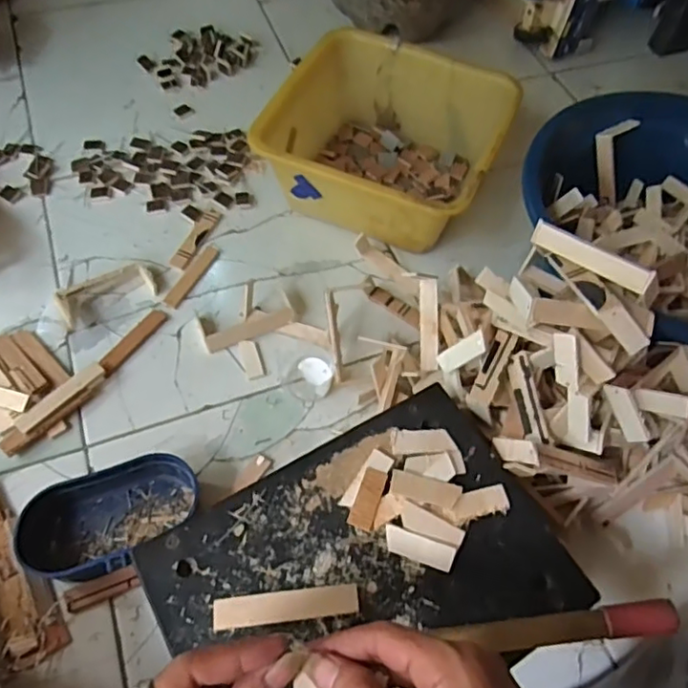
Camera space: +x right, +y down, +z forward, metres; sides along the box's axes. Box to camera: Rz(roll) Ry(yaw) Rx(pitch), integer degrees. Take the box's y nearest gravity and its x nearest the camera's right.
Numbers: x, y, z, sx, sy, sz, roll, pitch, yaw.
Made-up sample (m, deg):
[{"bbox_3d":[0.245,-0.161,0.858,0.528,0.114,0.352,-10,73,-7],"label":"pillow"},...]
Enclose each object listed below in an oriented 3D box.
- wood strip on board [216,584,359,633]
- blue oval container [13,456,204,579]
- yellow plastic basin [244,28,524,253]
[{"bbox_3d":[-0.040,0.184,0.420,0.098,0.010,0.020,-4,59,-6],"label":"wood strip on board"},{"bbox_3d":[-0.214,0.163,0.560,0.150,0.051,0.096,-15,63,-10],"label":"blue oval container"},{"bbox_3d":[0.057,-0.255,0.778,0.266,0.124,0.244,23,63,11],"label":"yellow plastic basin"}]

